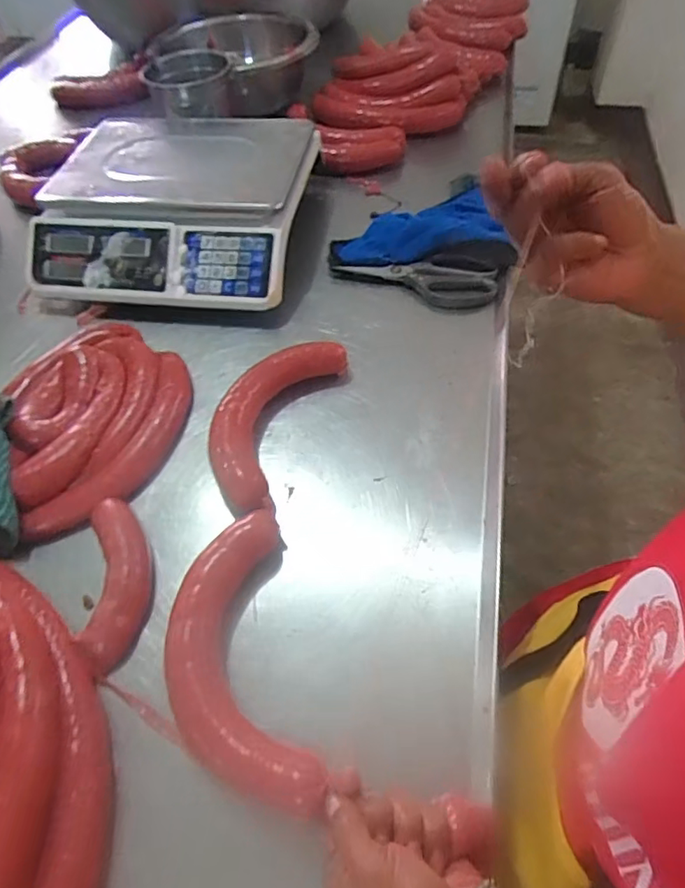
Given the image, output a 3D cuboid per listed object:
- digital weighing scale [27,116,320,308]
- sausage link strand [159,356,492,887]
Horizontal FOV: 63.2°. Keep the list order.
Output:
[{"bbox_3d":[-0.217,-0.325,0.746,0.321,0.097,0.321,5,54,5],"label":"digital weighing scale"},{"bbox_3d":[-0.030,0.081,0.478,0.209,0.036,0.443,-2,52,-4],"label":"sausage link strand"}]

